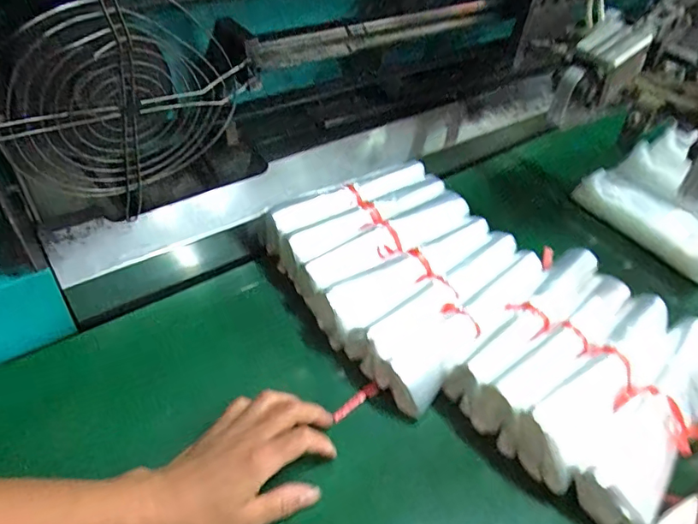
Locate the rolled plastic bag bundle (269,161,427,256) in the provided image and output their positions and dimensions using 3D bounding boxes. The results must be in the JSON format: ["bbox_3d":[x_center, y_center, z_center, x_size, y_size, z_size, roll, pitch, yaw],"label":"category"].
[{"bbox_3d":[0.004,-0.062,0.578,0.206,0.048,0.049,-20,50,-23],"label":"rolled plastic bag bundle"}]

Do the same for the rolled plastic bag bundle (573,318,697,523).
[{"bbox_3d":[0.264,0.131,0.418,0.210,0.046,0.064,-33,56,-32],"label":"rolled plastic bag bundle"}]

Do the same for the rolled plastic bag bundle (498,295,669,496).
[{"bbox_3d":[0.221,0.105,0.438,0.204,0.056,0.055,-28,53,-30],"label":"rolled plastic bag bundle"}]

